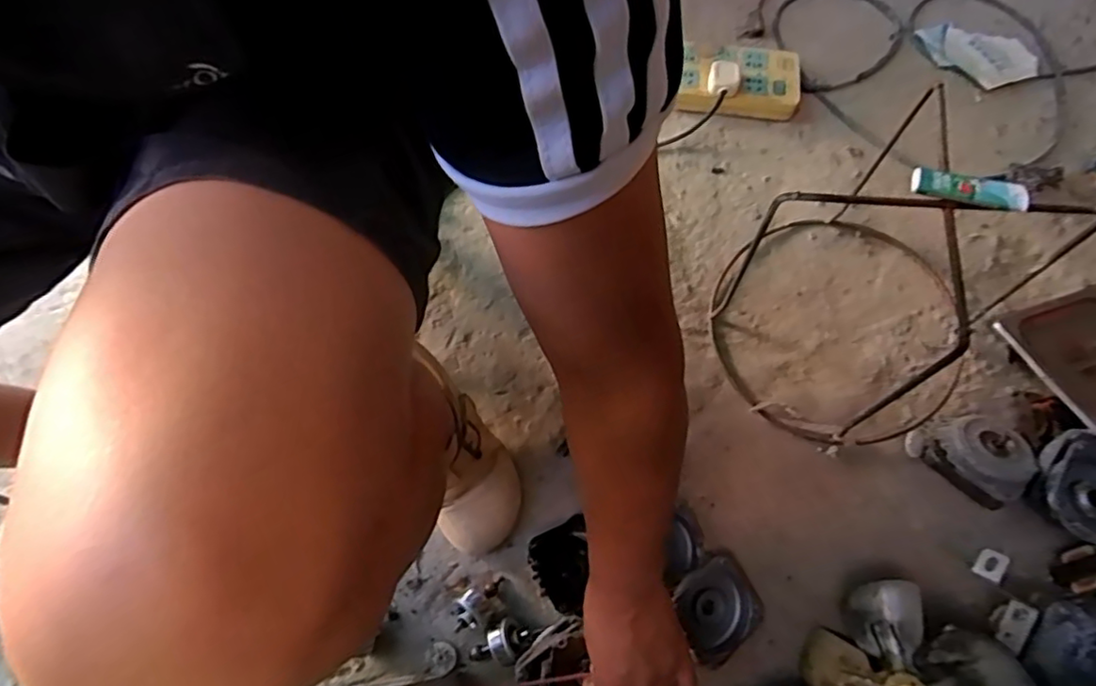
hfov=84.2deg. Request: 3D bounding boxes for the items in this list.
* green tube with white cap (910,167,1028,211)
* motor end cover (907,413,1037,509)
[{"bbox_3d":[0.325,-0.121,0.469,0.076,0.019,0.023,19,70,8],"label":"green tube with white cap"},{"bbox_3d":[0.452,0.115,0.641,0.079,0.058,0.100,-36,72,-12],"label":"motor end cover"}]

